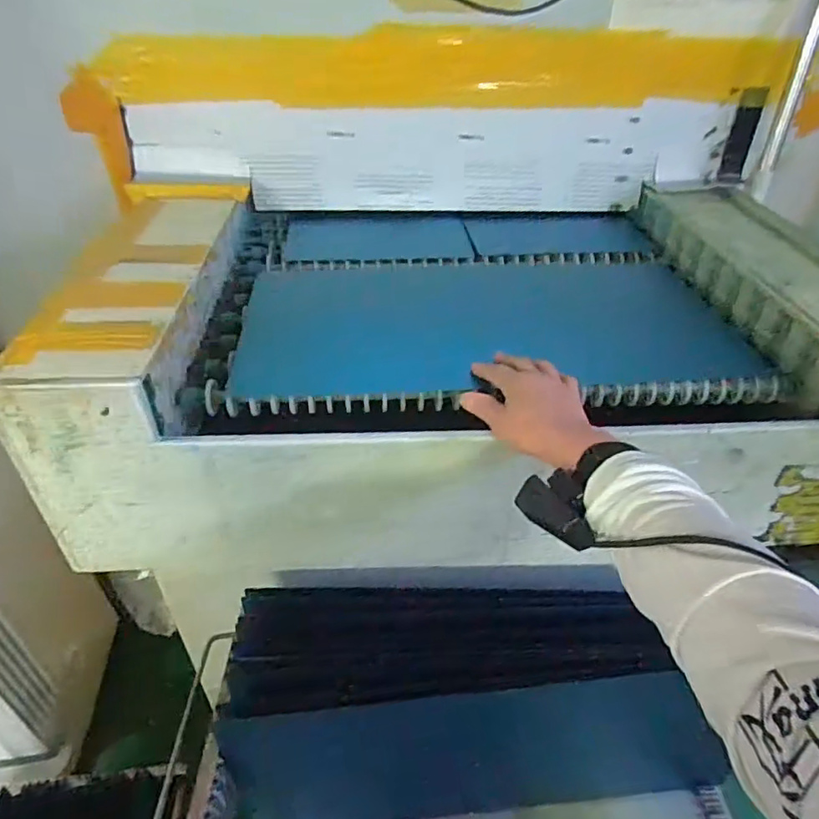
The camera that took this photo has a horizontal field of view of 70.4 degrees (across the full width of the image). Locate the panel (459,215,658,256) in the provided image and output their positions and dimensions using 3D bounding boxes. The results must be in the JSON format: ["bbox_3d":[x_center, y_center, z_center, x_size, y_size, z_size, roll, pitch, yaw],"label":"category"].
[{"bbox_3d":[0.267,-0.302,1.030,0.321,0.028,0.193,-3,36,-8],"label":"panel"}]

